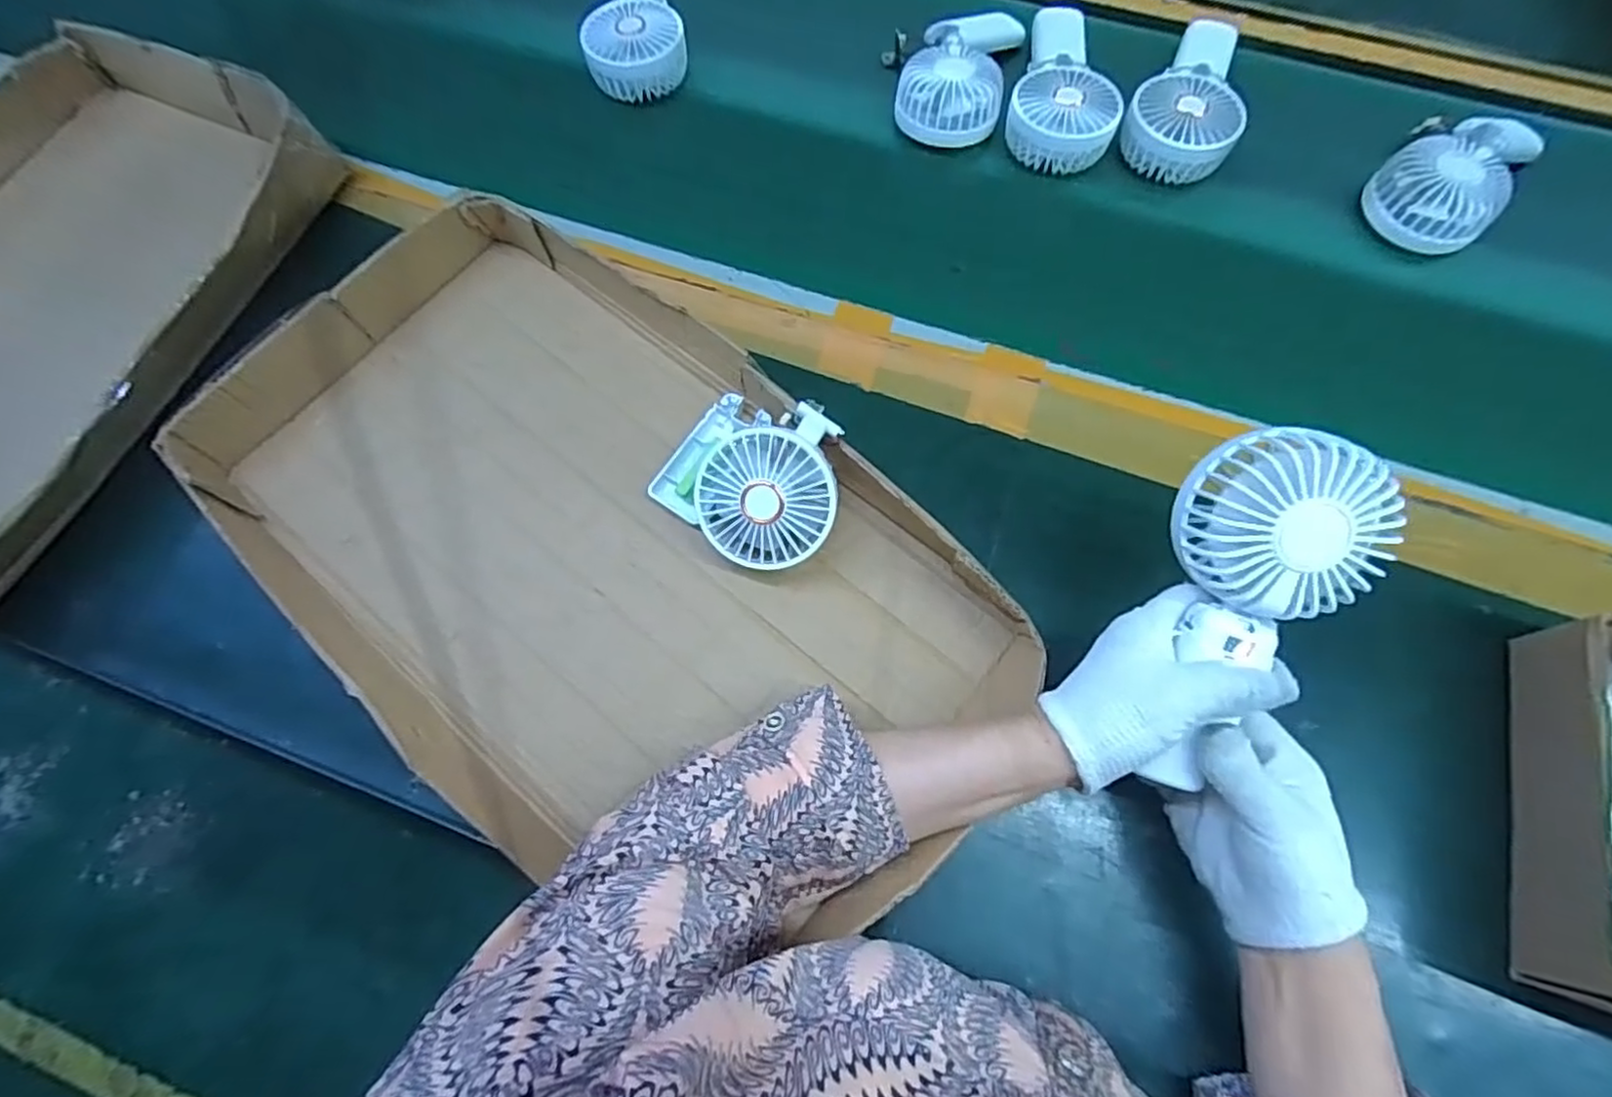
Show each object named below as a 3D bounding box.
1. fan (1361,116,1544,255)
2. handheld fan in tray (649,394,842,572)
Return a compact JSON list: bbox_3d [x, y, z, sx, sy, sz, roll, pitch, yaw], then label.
[{"bbox_3d":[0.506,-0.291,0.540,0.086,0.040,0.120,43,78,13],"label":"fan"},{"bbox_3d":[-0.035,-0.049,0.451,0.125,0.071,0.099,37,77,12],"label":"handheld fan in tray"}]

